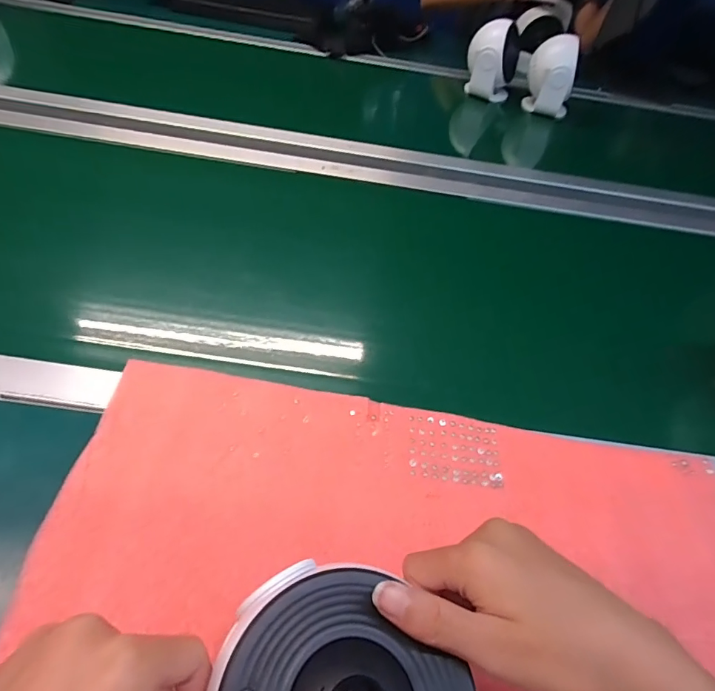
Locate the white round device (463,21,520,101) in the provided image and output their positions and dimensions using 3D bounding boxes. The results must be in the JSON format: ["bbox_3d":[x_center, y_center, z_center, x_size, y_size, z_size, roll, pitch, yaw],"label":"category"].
[{"bbox_3d":[0.283,-0.600,0.960,0.103,0.129,0.099,3,51,-4],"label":"white round device"}]

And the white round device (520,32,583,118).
[{"bbox_3d":[0.402,-0.563,0.949,0.093,0.123,0.117,16,45,3],"label":"white round device"}]

